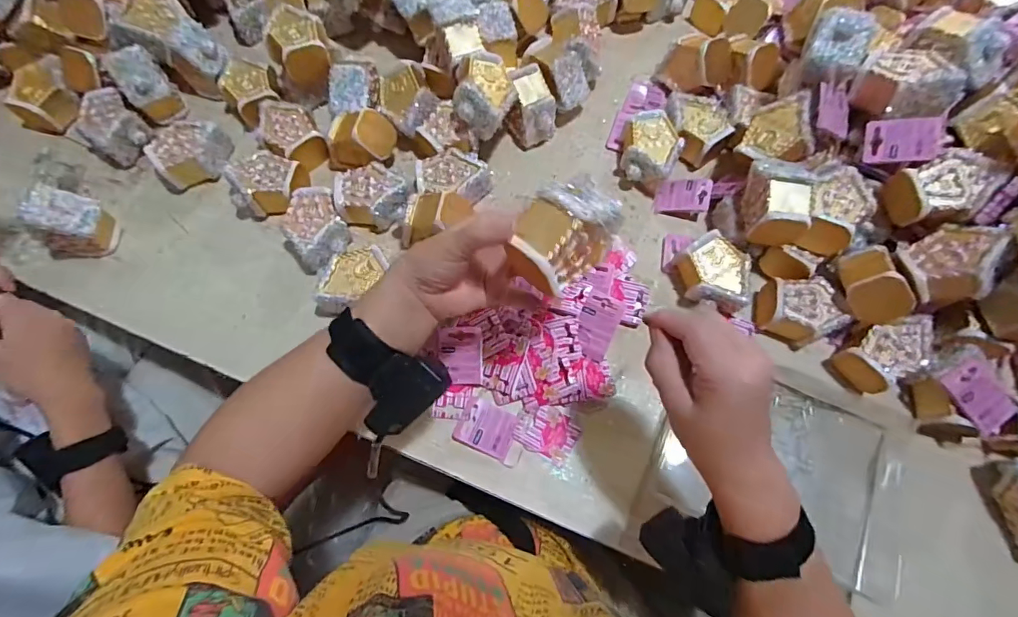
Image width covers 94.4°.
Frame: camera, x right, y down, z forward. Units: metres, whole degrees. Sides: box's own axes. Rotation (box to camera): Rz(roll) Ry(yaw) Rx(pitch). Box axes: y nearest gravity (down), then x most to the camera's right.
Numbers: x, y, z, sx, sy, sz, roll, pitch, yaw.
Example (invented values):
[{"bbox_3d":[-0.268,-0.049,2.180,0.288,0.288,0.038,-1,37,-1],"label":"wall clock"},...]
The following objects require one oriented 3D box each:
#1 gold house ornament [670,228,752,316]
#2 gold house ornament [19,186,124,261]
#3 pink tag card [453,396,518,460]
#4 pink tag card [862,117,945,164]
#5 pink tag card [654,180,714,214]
[{"bbox_3d":[0.220,-0.034,0.507,0.066,0.045,0.086,-18,72,-5],"label":"gold house ornament"},{"bbox_3d":[-0.495,-0.093,0.518,0.077,0.086,0.065,6,72,3],"label":"gold house ornament"},{"bbox_3d":[-0.022,0.122,0.483,0.057,0.007,0.046,24,74,9],"label":"pink tag card"},{"bbox_3d":[0.396,-0.170,0.476,0.059,0.008,0.043,11,100,38],"label":"pink tag card"},{"bbox_3d":[0.205,-0.134,0.557,0.062,0.004,0.042,1,74,19],"label":"pink tag card"}]

